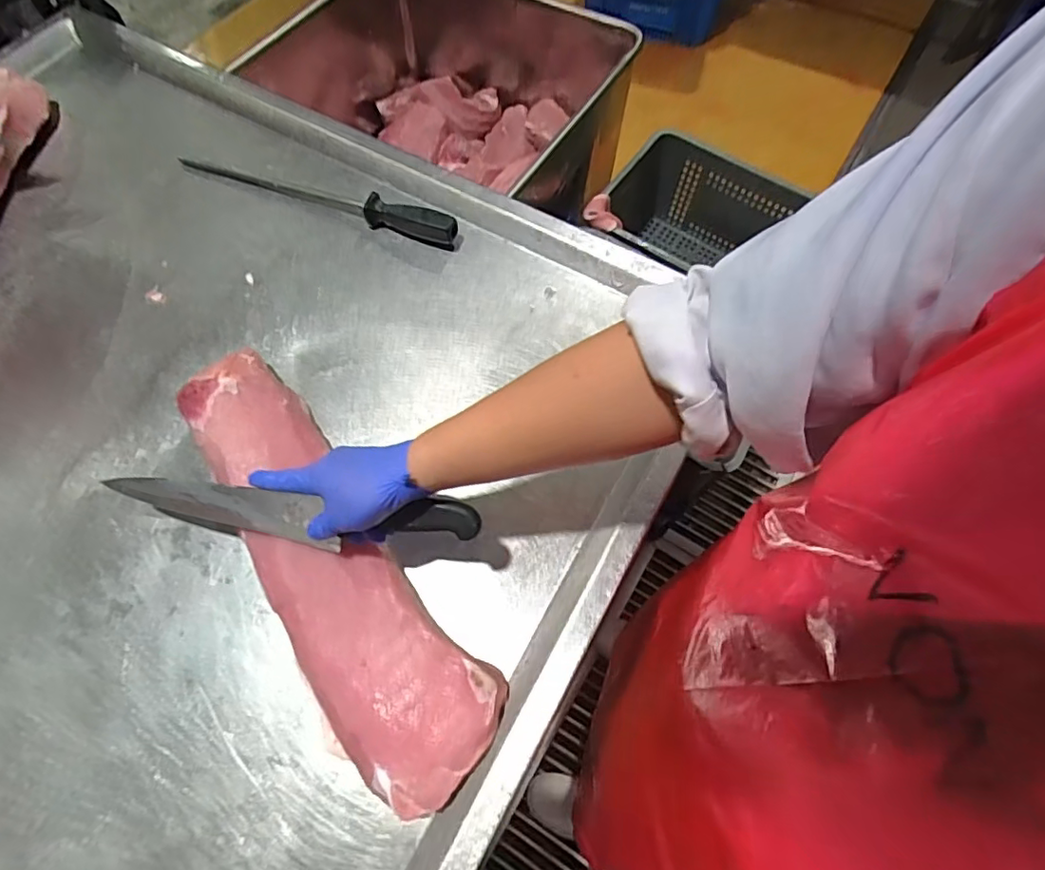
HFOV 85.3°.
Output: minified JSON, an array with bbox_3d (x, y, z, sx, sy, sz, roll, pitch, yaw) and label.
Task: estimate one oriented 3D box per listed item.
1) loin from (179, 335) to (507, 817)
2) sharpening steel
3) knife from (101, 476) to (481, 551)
[{"bbox_3d":[-0.188,0.105,0.542,0.134,0.043,0.453,-33,70,-14],"label":"loin"},{"bbox_3d":[-0.275,-0.316,0.738,0.398,0.038,0.030,18,68,6],"label":"sharpening steel"},{"bbox_3d":[-0.208,0.072,0.509,0.345,0.033,0.043,3,67,11],"label":"knife"}]

